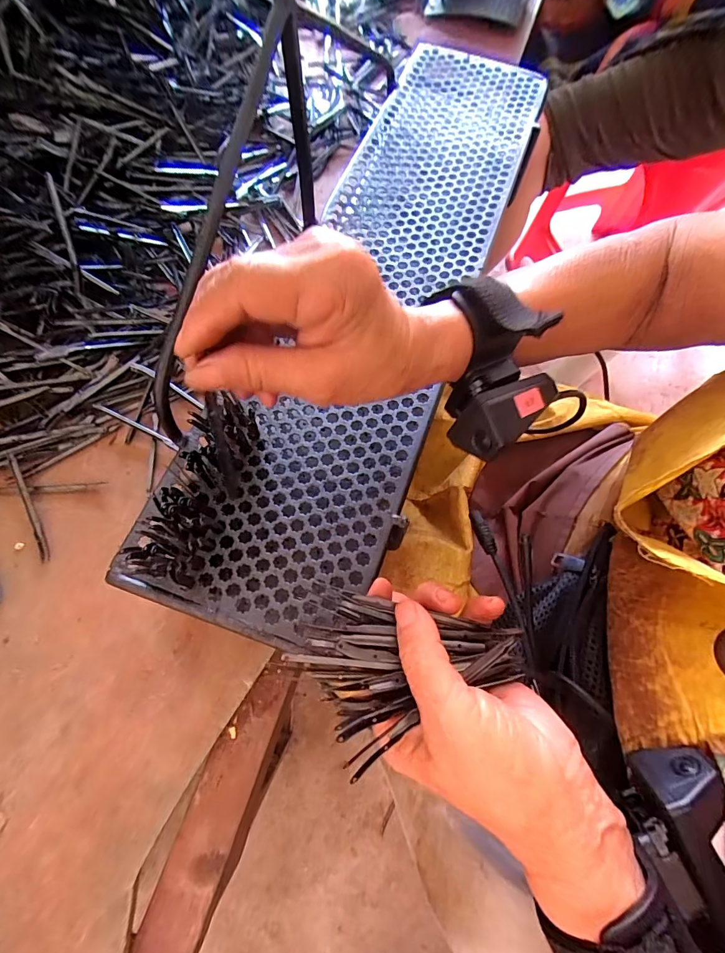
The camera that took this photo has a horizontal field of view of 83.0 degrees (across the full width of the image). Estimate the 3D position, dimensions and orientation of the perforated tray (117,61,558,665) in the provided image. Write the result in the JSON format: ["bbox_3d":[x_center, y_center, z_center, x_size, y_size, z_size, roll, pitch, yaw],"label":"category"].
[{"bbox_3d":[0.022,-0.180,0.331,0.149,0.014,0.568,18,68,4],"label":"perforated tray"}]

